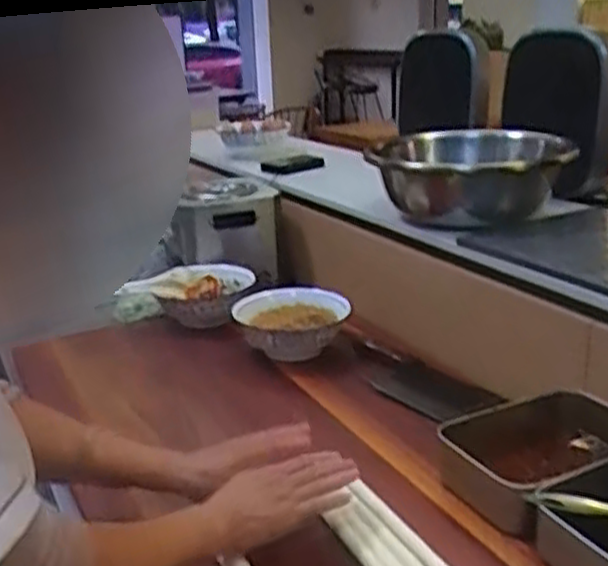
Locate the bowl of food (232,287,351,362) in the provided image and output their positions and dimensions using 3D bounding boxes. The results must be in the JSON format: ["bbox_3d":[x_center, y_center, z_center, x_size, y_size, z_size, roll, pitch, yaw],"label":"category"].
[{"bbox_3d":[-0.019,0.066,1.263,0.177,0.080,0.168,-2,19,1],"label":"bowl of food"}]

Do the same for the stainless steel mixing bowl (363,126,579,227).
[{"bbox_3d":[0.251,-0.170,1.207,0.250,0.103,0.276,-15,23,-33],"label":"stainless steel mixing bowl"}]

